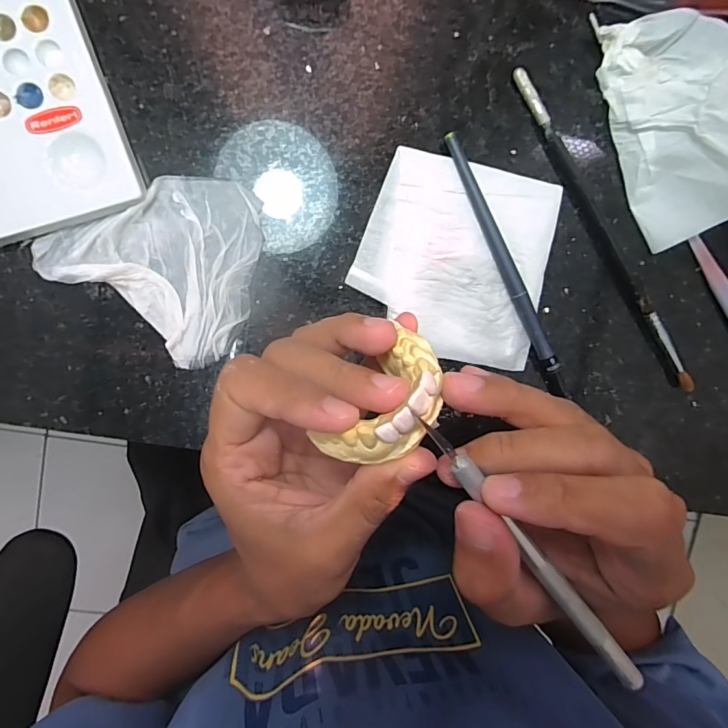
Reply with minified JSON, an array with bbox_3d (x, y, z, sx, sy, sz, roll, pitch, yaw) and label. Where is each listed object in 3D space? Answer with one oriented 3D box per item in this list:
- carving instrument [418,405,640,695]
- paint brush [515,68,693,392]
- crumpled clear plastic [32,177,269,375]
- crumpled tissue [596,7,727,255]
[{"bbox_3d":[0.058,0.067,0.149,0.007,0.005,0.130,-39,101,-1],"label":"carving instrument"},{"bbox_3d":[0.127,-0.065,0.226,0.008,0.007,0.185,-34,100,-1],"label":"paint brush"},{"bbox_3d":[-0.090,-0.052,0.203,0.090,0.010,0.083,31,93,-10],"label":"crumpled clear plastic"},{"bbox_3d":[0.167,-0.122,0.208,0.082,0.036,0.103,-29,100,-2],"label":"crumpled tissue"}]

